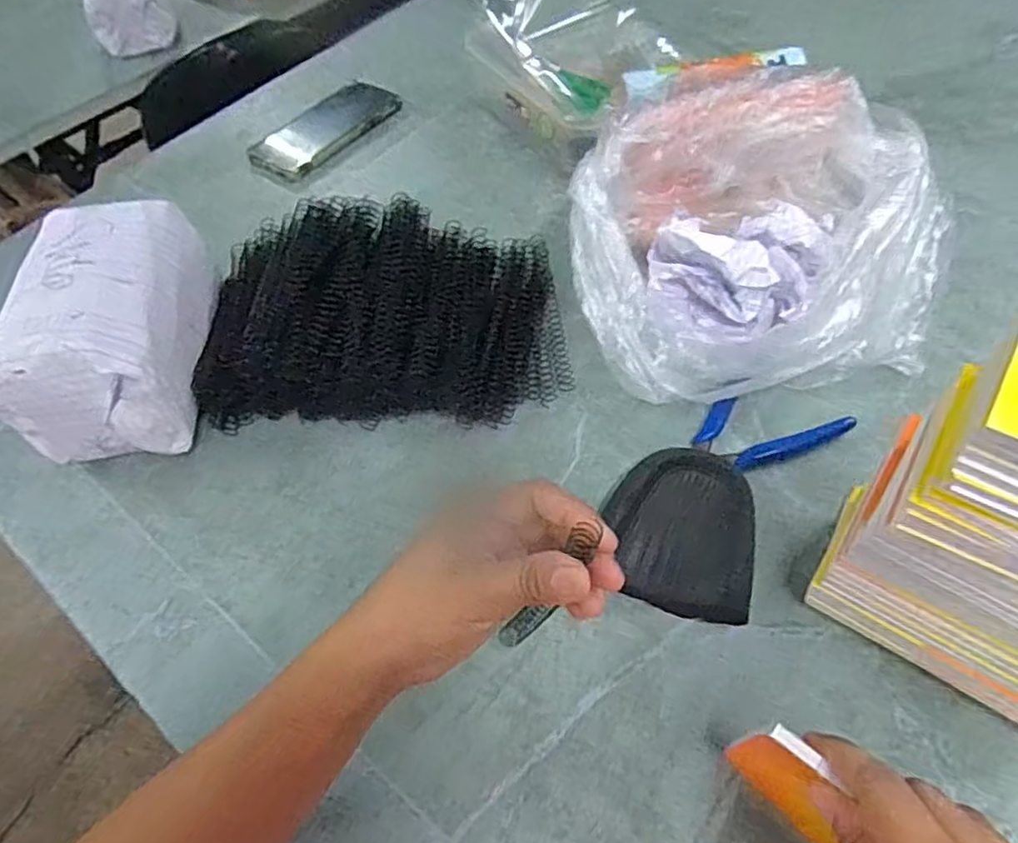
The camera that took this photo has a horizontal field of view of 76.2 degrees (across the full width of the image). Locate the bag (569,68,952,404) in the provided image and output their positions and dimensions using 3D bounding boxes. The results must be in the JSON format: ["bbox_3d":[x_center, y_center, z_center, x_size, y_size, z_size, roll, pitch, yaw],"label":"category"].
[{"bbox_3d":[0.184,-0.128,0.473,0.269,0.132,0.208,-2,54,4],"label":"bag"}]

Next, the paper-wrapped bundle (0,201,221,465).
[{"bbox_3d":[-0.288,-0.067,0.486,0.121,0.112,0.169,-4,56,3],"label":"paper-wrapped bundle"}]

